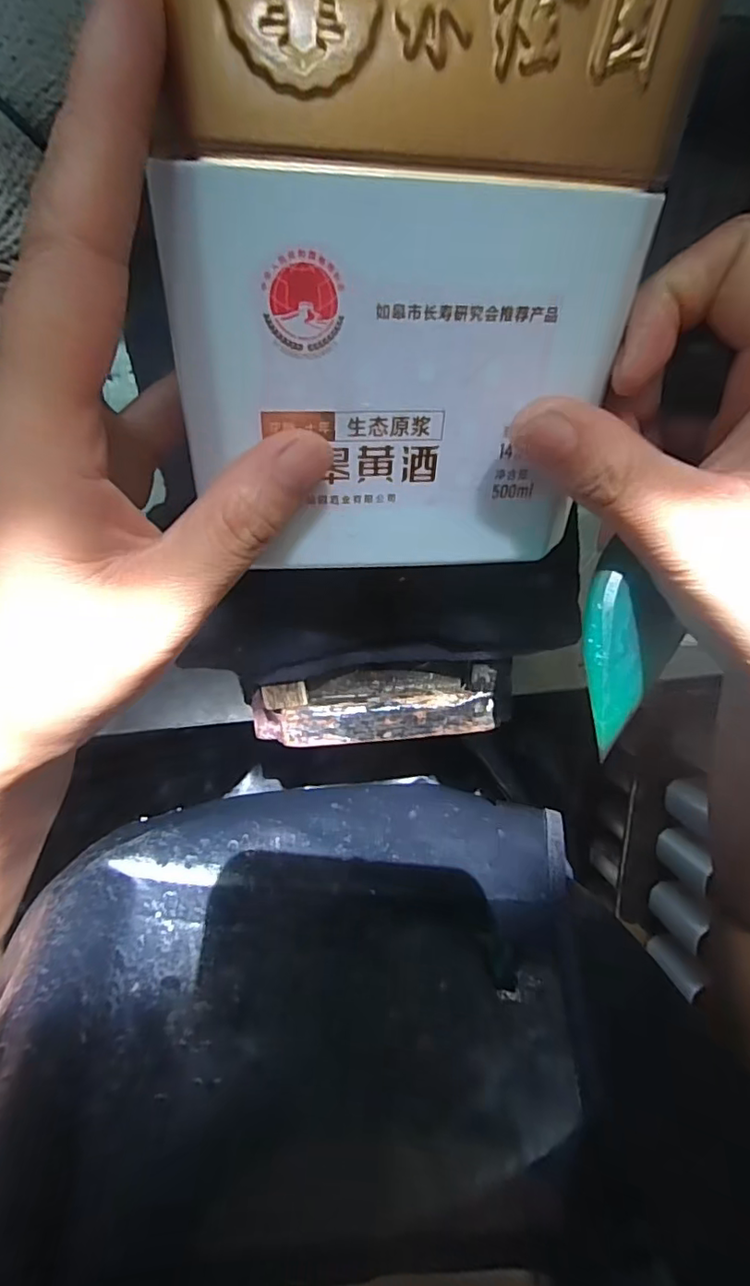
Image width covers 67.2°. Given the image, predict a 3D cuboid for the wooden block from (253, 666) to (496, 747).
[{"bbox_3d":[0.000,0.026,0.236,0.097,0.019,0.026,-5,101,-7],"label":"wooden block"}]

